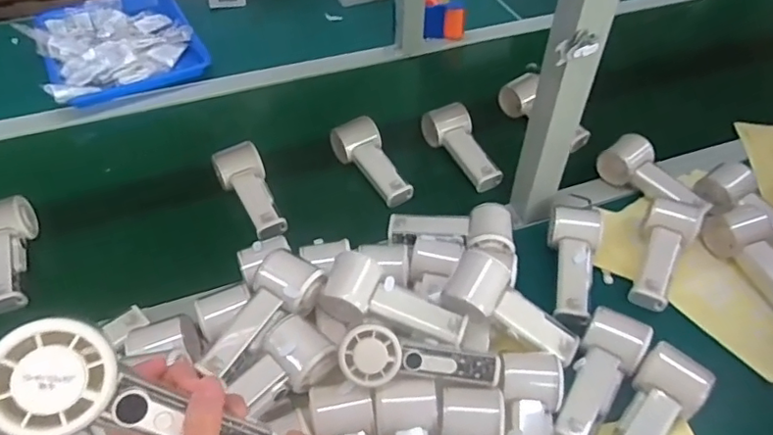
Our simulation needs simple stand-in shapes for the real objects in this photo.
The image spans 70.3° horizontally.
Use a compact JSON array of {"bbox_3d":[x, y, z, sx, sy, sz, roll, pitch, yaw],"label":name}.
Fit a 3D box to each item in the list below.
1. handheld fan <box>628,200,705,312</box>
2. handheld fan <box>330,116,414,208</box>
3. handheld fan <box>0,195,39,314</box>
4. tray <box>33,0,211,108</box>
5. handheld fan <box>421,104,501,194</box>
[{"bbox_3d":[0.338,0.044,0.674,0.060,0.050,0.155,22,67,19],"label":"handheld fan"},{"bbox_3d":[-0.017,-0.086,0.783,0.057,0.047,0.148,-28,54,-25],"label":"handheld fan"},{"bbox_3d":[-0.462,0.047,0.668,0.059,0.069,0.149,-18,50,-17],"label":"handheld fan"},{"bbox_3d":[-0.493,-0.326,1.009,0.260,0.046,0.323,-23,52,-21],"label":"tray"},{"bbox_3d":[0.114,-0.106,0.810,0.060,0.047,0.154,-19,50,-18],"label":"handheld fan"}]

